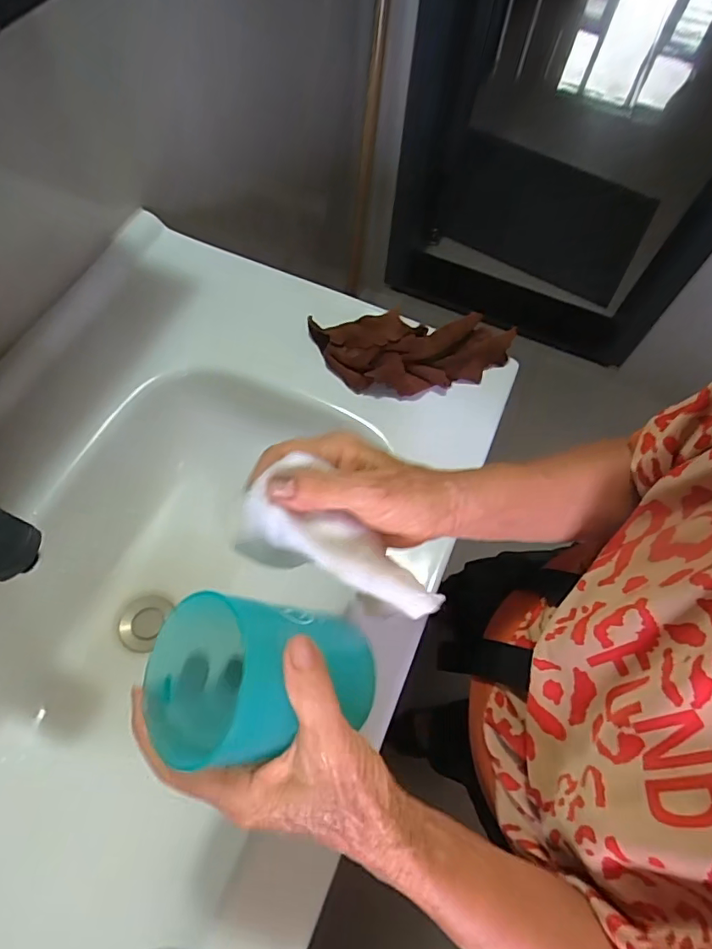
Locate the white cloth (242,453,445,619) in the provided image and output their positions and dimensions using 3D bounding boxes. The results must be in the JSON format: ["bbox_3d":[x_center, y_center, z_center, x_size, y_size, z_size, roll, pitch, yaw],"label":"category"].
[{"bbox_3d":[-0.005,0.037,0.294,0.120,0.027,0.047,34,65,-10],"label":"white cloth"}]

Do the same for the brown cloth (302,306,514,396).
[{"bbox_3d":[0.062,-0.130,0.548,0.216,0.047,0.088,-5,64,-5],"label":"brown cloth"}]

